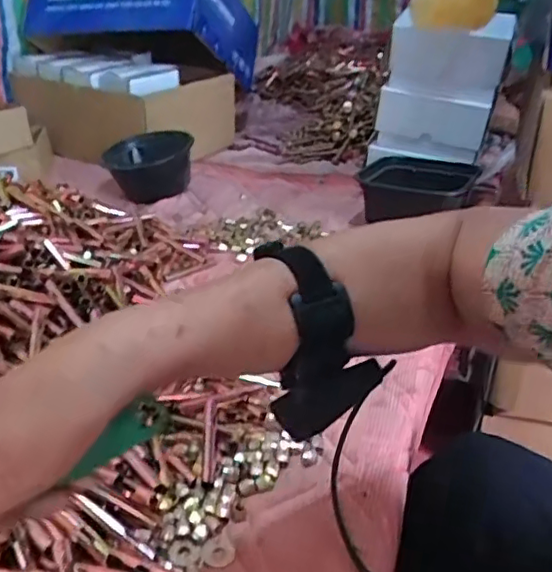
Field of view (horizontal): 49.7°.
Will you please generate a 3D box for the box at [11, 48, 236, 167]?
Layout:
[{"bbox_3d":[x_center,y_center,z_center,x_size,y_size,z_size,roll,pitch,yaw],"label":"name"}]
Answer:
[{"bbox_3d":[-0.318,-0.394,1.267,0.387,0.188,0.267,14,32,19],"label":"box"}]

